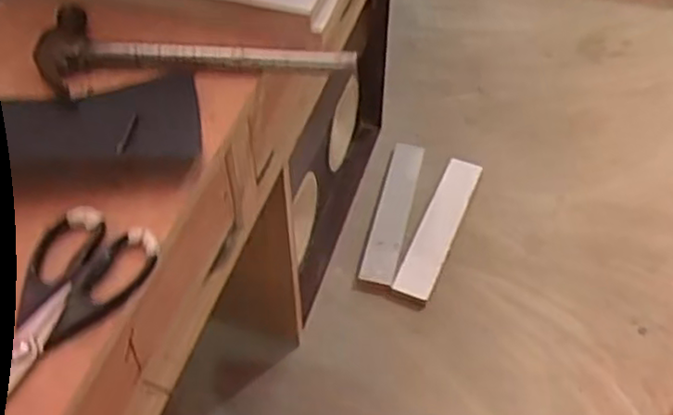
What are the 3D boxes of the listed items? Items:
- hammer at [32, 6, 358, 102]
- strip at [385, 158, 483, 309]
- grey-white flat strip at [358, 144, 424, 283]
[{"bbox_3d":[-0.138,-0.163,0.688,0.305,0.035,0.110,-4,51,-2],"label":"hammer"},{"bbox_3d":[0.203,0.041,1.374,0.074,0.026,0.374,19,53,16],"label":"strip"},{"bbox_3d":[0.116,0.003,1.403,0.070,0.018,0.359,10,51,9],"label":"grey-white flat strip"}]

